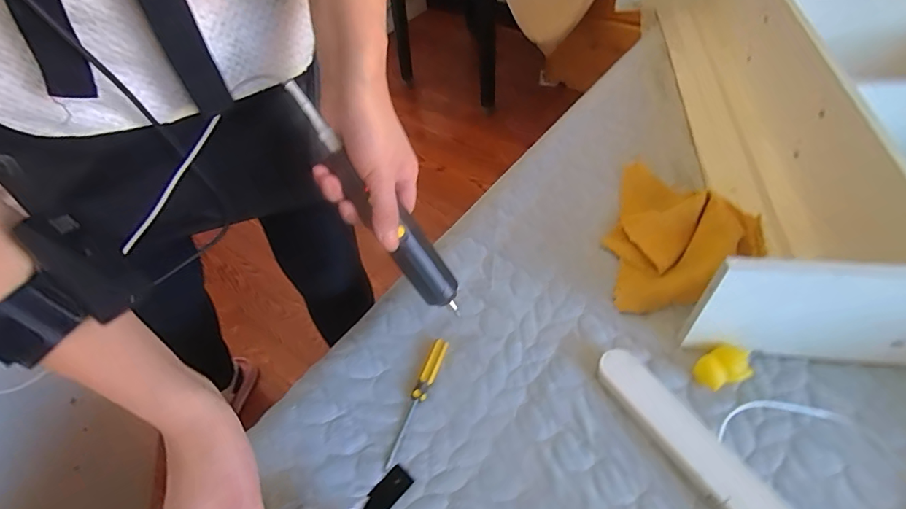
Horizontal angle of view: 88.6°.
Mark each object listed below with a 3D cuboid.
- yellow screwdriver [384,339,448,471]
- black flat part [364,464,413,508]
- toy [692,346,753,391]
[{"bbox_3d":[-0.036,0.148,0.473,0.015,0.013,0.136,15,53,15],"label":"yellow screwdriver"},{"bbox_3d":[-0.064,0.221,0.421,0.024,0.005,0.059,34,52,24],"label":"black flat part"},{"bbox_3d":[0.278,0.117,0.476,0.054,0.026,0.035,-21,53,-13],"label":"toy"}]

